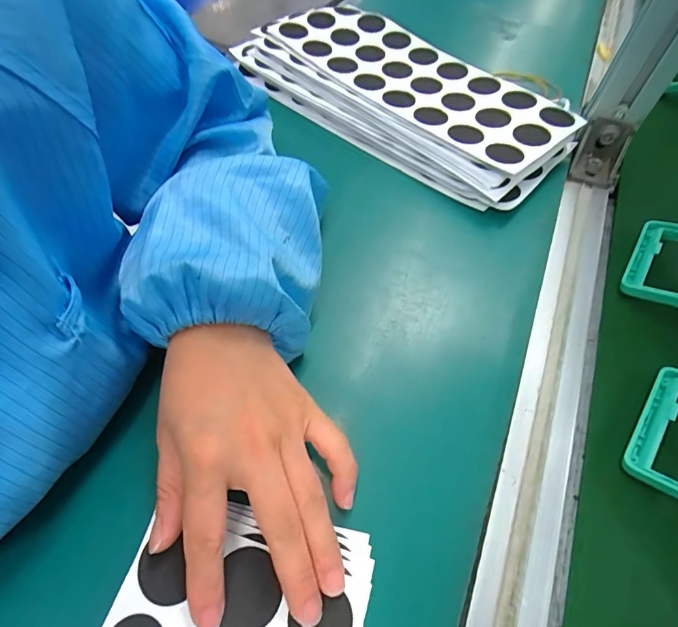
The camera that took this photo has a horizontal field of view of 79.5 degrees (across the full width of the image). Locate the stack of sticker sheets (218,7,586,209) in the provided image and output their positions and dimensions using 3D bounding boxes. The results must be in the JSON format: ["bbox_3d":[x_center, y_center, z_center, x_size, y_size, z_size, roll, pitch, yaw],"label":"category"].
[{"bbox_3d":[0.052,-0.209,0.390,0.313,0.049,0.134,35,65,20],"label":"stack of sticker sheets"}]

